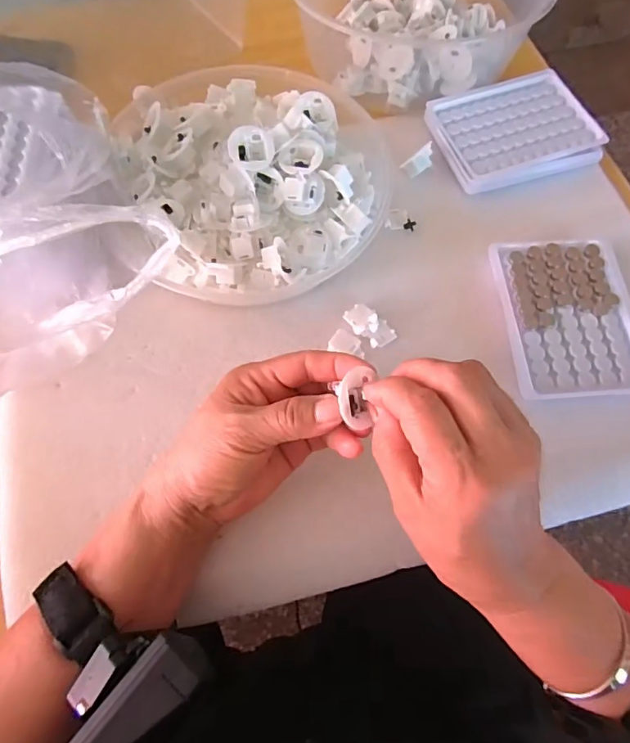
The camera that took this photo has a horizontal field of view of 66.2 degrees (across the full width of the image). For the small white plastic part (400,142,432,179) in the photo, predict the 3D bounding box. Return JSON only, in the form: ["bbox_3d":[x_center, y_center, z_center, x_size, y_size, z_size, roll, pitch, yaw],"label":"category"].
[{"bbox_3d":[0.090,-0.179,0.413,0.024,0.019,0.017,-24,71,-10],"label":"small white plastic part"}]

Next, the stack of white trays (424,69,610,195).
[{"bbox_3d":[0.175,-0.212,0.429,0.133,0.019,0.106,-16,70,-7],"label":"stack of white trays"}]

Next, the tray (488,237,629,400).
[{"bbox_3d":[0.189,-0.042,0.362,0.096,0.011,0.128,-3,69,-2],"label":"tray"}]

